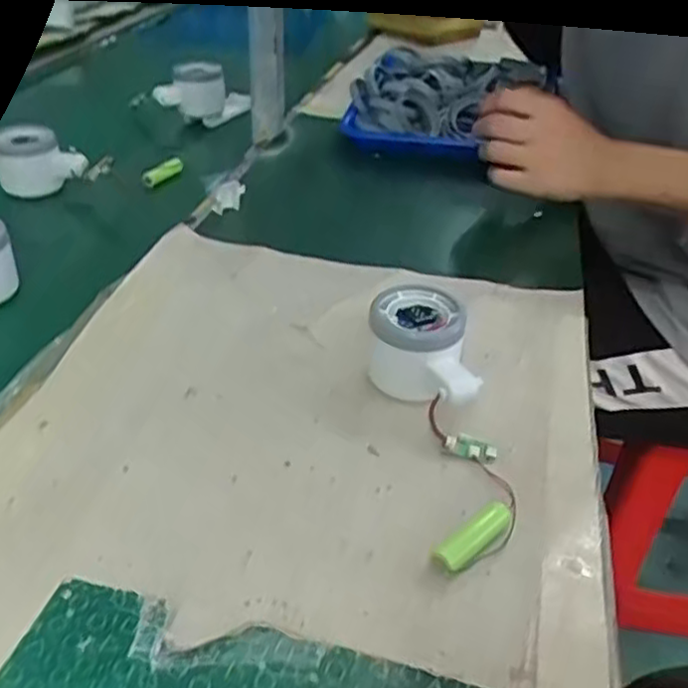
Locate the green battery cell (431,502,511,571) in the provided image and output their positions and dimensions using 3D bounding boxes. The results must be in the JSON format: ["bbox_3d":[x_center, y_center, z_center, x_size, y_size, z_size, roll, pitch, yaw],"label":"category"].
[{"bbox_3d":[0.064,0.096,0.348,0.051,0.014,0.015,-28,46,-36],"label":"green battery cell"}]

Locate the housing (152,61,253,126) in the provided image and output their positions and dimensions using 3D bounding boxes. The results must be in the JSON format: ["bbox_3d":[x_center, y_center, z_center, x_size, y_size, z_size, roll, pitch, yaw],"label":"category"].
[{"bbox_3d":[-0.164,-0.296,0.854,0.111,0.080,0.045,-27,45,-34],"label":"housing"}]

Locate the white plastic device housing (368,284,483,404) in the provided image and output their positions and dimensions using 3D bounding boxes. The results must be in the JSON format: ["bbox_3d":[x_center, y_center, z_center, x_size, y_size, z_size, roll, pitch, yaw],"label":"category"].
[{"bbox_3d":[0.046,0.007,0.439,0.063,0.052,0.075,2,36,-2],"label":"white plastic device housing"}]

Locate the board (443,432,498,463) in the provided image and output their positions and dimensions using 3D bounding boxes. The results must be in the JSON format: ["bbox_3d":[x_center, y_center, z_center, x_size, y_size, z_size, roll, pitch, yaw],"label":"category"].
[{"bbox_3d":[0.072,0.058,0.402,0.031,0.005,0.015,15,36,-5],"label":"board"}]

